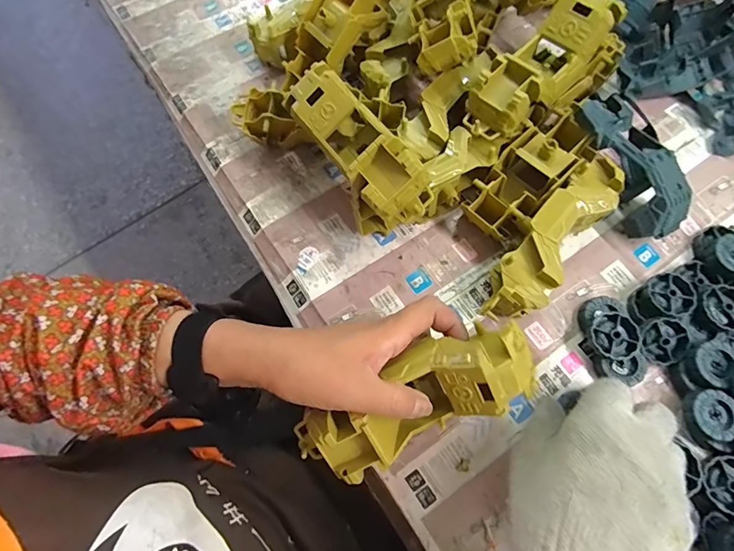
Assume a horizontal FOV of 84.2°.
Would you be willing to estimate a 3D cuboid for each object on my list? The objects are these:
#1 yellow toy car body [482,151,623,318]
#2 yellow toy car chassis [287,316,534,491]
[{"bbox_3d":[0.162,-0.028,0.362,0.047,0.062,0.172,36,76,15],"label":"yellow toy car body"},{"bbox_3d":[0.036,0.090,0.286,0.172,0.055,0.066,-30,70,5],"label":"yellow toy car chassis"}]

